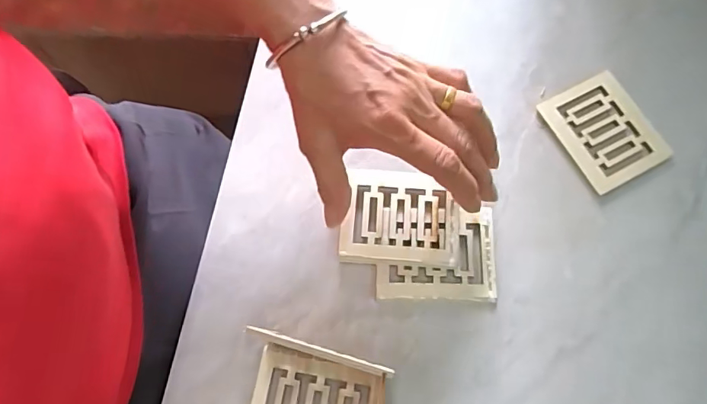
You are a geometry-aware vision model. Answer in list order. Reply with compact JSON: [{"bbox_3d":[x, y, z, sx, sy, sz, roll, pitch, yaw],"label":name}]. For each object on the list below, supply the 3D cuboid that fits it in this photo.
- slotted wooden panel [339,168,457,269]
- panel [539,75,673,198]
[{"bbox_3d":[0.033,0.011,0.334,0.079,0.007,0.067,4,73,3],"label":"slotted wooden panel"},{"bbox_3d":[0.186,-0.053,0.356,0.066,0.005,0.080,-28,74,-7],"label":"panel"}]

